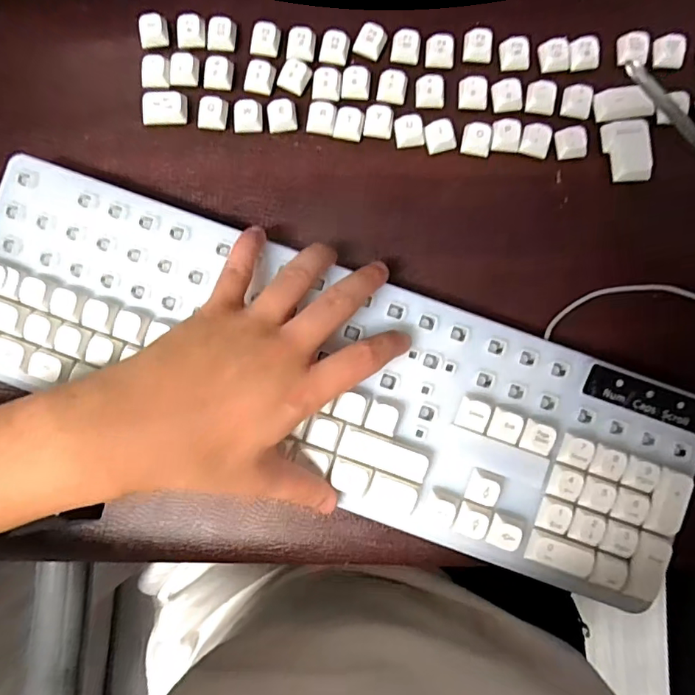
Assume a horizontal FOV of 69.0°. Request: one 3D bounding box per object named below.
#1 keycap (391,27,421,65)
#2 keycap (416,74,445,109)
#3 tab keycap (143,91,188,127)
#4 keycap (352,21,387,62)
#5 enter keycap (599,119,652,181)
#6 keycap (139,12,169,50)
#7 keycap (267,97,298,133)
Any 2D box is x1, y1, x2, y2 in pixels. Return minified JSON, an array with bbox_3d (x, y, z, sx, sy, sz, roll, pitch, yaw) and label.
[{"bbox_3d":[0.038,-0.191,0.320,0.018,0.010,0.018,0,84,1],"label":"keycap"},{"bbox_3d":[0.053,-0.161,0.317,0.018,0.006,0.019,4,84,1],"label":"keycap"},{"bbox_3d":[-0.114,-0.150,0.316,0.028,0.009,0.019,1,84,1],"label":"tab keycap"},{"bbox_3d":[0.015,-0.195,0.321,0.018,0.008,0.019,30,85,4],"label":"keycap"},{"bbox_3d":[0.173,-0.121,0.312,0.026,0.008,0.038,-8,84,0],"label":"enter keycap"},{"bbox_3d":[-0.122,-0.201,0.321,0.018,0.007,0.019,0,84,1],"label":"keycap"},{"bbox_3d":[-0.041,-0.145,0.315,0.017,0.006,0.018,-9,84,0],"label":"keycap"}]

